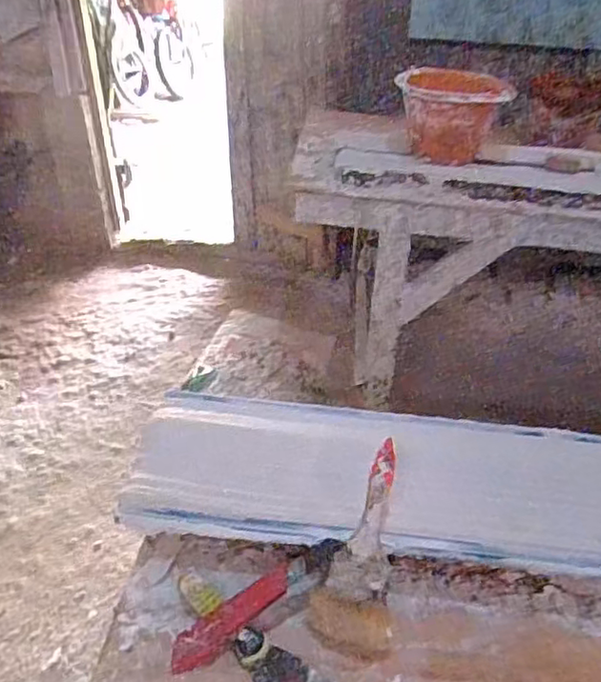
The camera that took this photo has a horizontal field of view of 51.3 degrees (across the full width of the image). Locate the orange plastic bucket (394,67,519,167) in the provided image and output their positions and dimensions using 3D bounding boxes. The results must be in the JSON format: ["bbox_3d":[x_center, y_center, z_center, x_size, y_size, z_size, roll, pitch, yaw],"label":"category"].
[{"bbox_3d":[0.345,-0.525,1.441,0.252,0.181,0.207,8,38,8],"label":"orange plastic bucket"}]

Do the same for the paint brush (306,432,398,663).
[{"bbox_3d":[0.064,0.204,0.625,0.079,0.023,0.198,11,75,10],"label":"paint brush"}]

